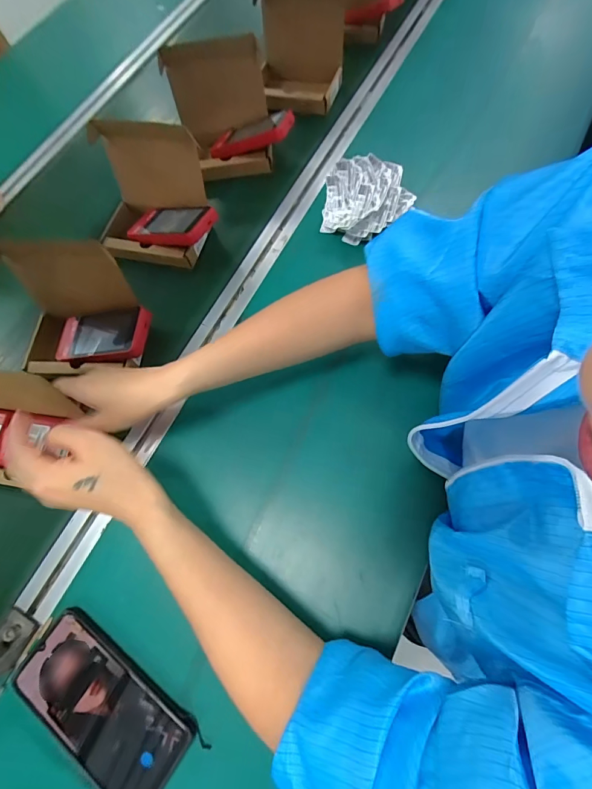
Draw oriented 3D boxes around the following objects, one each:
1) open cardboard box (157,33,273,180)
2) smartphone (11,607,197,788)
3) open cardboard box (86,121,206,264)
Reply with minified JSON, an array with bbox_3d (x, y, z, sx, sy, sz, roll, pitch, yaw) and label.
[{"bbox_3d":[-0.110,-0.418,0.569,0.140,0.108,0.145,-11,69,0],"label":"open cardboard box"},{"bbox_3d":[-0.169,0.269,0.334,0.161,0.015,0.077,31,75,15],"label":"smartphone"},{"bbox_3d":[-0.197,-0.258,0.498,0.164,0.120,0.120,8,70,7],"label":"open cardboard box"}]

